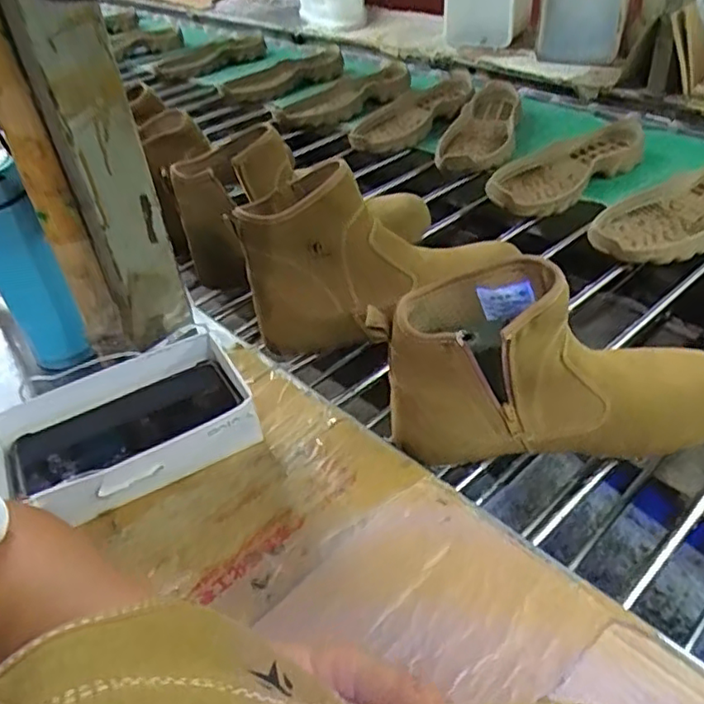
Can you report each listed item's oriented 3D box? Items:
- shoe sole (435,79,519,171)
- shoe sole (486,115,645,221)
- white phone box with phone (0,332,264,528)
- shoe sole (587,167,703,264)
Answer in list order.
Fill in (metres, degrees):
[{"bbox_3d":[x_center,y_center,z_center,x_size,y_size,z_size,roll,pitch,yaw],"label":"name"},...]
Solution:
[{"bbox_3d":[0.219,-0.372,1.029,0.104,0.036,0.298,14,44,16],"label":"shoe sole"},{"bbox_3d":[0.294,-0.258,0.884,0.282,0.040,0.118,-26,48,-25],"label":"shoe sole"},{"bbox_3d":[-0.174,0.065,0.505,0.193,0.053,0.112,-24,42,-19],"label":"white phone box with phone"},{"bbox_3d":[0.406,-0.180,0.780,0.292,0.039,0.114,-27,48,-26],"label":"shoe sole"}]

